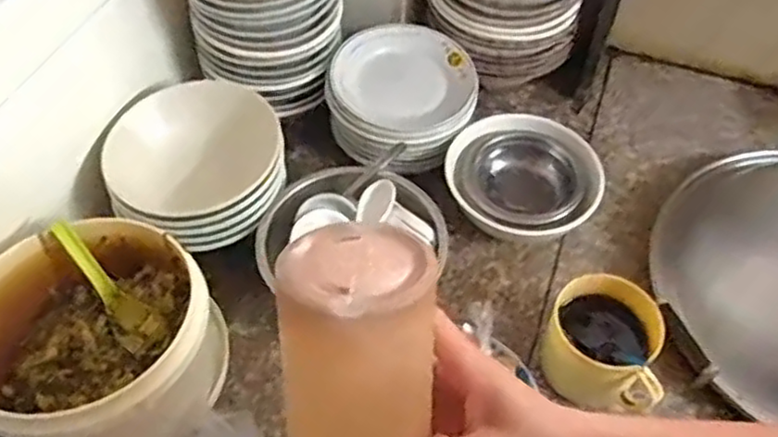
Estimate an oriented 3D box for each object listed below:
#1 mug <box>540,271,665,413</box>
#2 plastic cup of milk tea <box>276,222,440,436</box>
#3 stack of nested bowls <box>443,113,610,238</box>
[{"bbox_3d":[0.206,0.122,0.689,0.106,0.097,0.099,22,55,15],"label":"mug"},{"bbox_3d":[-0.016,0.118,0.364,0.066,0.228,0.060,1,27,-1],"label":"plastic cup of milk tea"},{"bbox_3d":[0.154,-0.033,0.811,0.169,0.087,0.146,-12,53,-11],"label":"stack of nested bowls"}]

